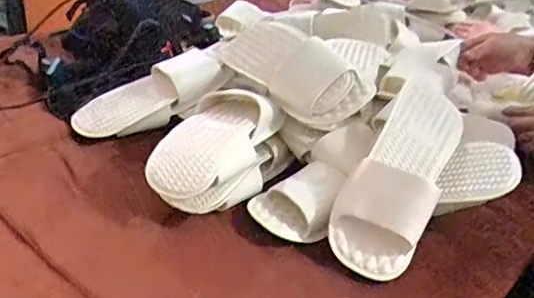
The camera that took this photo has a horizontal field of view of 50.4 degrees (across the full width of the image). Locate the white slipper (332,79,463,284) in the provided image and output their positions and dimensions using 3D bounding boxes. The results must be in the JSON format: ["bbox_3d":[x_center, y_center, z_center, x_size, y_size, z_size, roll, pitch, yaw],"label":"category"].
[{"bbox_3d":[0.170,0.012,0.685,0.096,0.063,0.301,20,52,21],"label":"white slipper"}]

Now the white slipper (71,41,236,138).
[{"bbox_3d":[-0.162,-0.081,0.842,0.249,0.058,0.096,-27,37,-7],"label":"white slipper"}]

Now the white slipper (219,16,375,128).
[{"bbox_3d":[0.037,-0.111,0.795,0.070,0.100,0.259,27,9,-44],"label":"white slipper"}]

